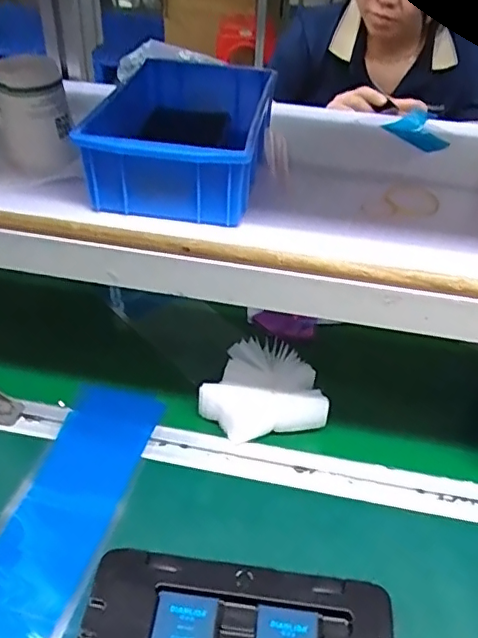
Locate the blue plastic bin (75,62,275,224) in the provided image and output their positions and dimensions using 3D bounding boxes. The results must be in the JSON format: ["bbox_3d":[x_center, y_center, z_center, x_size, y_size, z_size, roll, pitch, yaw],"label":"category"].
[{"bbox_3d":[-0.043,-0.160,0.483,0.127,0.061,0.209,6,40,4],"label":"blue plastic bin"}]

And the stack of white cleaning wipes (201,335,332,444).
[{"bbox_3d":[0.020,0.071,0.581,0.123,0.043,0.096,-4,40,-8],"label":"stack of white cleaning wipes"}]

